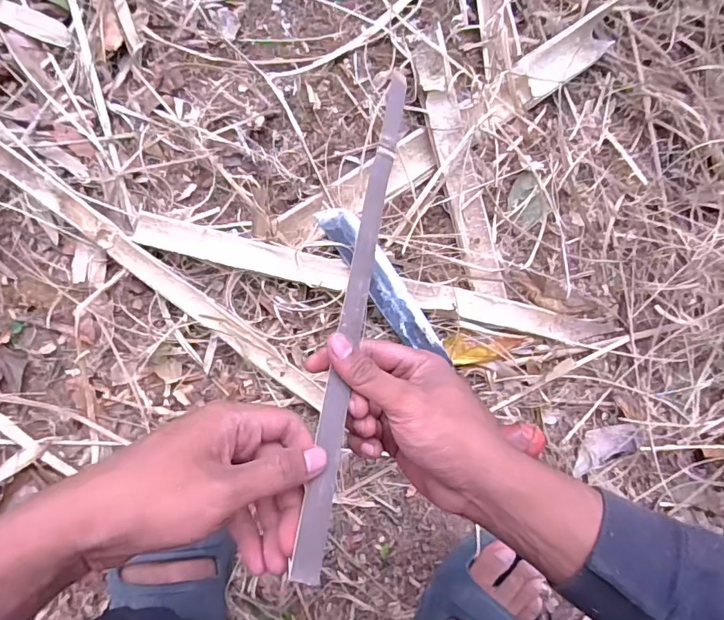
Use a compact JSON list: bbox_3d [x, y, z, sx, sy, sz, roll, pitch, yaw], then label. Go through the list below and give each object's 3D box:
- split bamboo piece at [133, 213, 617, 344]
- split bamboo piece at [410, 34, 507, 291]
[{"bbox_3d":[0.030,-0.026,0.526,0.537,0.017,0.033,12,85,-3],"label":"split bamboo piece"},{"bbox_3d":[0.110,-0.153,0.534,0.039,0.019,0.288,-18,99,-4],"label":"split bamboo piece"}]

